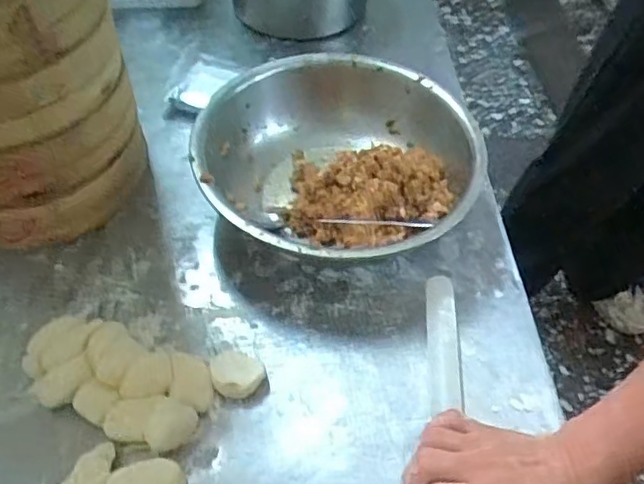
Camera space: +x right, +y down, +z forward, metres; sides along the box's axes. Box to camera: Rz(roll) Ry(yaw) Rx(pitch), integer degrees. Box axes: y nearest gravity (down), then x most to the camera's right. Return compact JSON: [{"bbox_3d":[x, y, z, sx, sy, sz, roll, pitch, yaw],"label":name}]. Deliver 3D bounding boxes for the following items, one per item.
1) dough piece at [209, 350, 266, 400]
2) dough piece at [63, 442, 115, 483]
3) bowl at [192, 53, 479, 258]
[{"bbox_3d":[-0.071,0.108,0.512,0.043,0.018,0.045,1,50,-2],"label":"dough piece"},{"bbox_3d":[-0.168,0.174,0.444,0.028,0.025,0.052,30,55,20],"label":"dough piece"},{"bbox_3d":[0.021,-0.070,0.610,0.272,0.099,0.253,1,50,-2],"label":"bowl"}]

